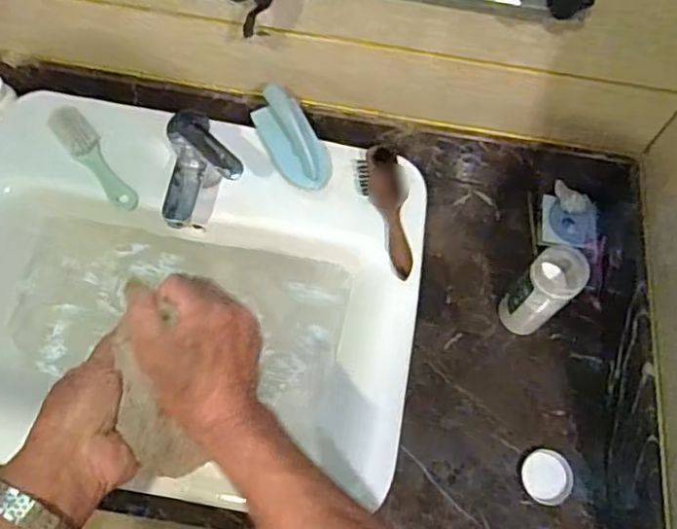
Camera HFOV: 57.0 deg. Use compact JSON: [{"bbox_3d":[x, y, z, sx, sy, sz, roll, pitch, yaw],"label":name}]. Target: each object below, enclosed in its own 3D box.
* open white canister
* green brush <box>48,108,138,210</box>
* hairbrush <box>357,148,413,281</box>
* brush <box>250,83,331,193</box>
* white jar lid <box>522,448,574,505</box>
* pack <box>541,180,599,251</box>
[{"bbox_3d":[0.246,0.032,0.754,0.062,0.138,0.068,1,65,-3],"label":"open white canister"},{"bbox_3d":[-0.300,-0.133,0.759,0.041,0.035,0.175,-34,72,-17],"label":"green brush"},{"bbox_3d":[0.059,-0.061,0.740,0.058,0.027,0.166,-4,66,-5],"label":"hairbrush"},{"bbox_3d":[-0.055,-0.150,0.743,0.057,0.053,0.131,-29,87,-15],"label":"brush"},{"bbox_3d":[0.245,0.250,0.731,0.058,0.021,0.058,1,65,-3],"label":"white jar lid"},{"bbox_3d":[0.322,-0.066,0.866,0.073,0.027,0.087,9,65,1],"label":"pack"}]

